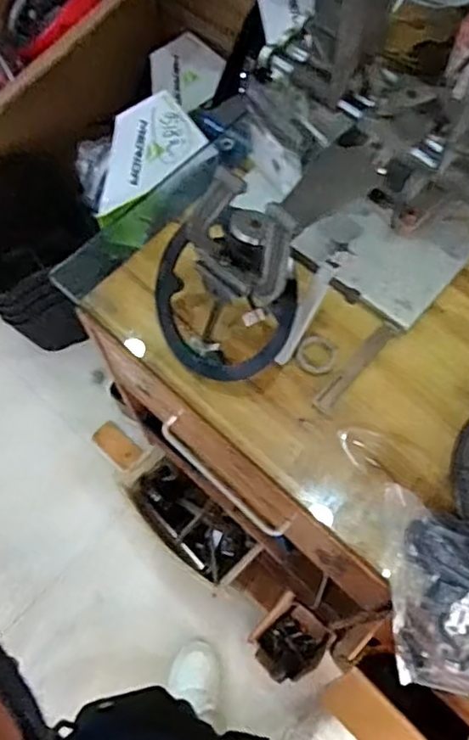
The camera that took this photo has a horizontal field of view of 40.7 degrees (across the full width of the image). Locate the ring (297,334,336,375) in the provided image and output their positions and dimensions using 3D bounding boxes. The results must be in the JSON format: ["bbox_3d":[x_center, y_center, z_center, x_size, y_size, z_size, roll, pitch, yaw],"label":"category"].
[{"bbox_3d":[0.092,-0.017,0.706,0.041,0.008,0.047,18,68,10],"label":"ring"}]

